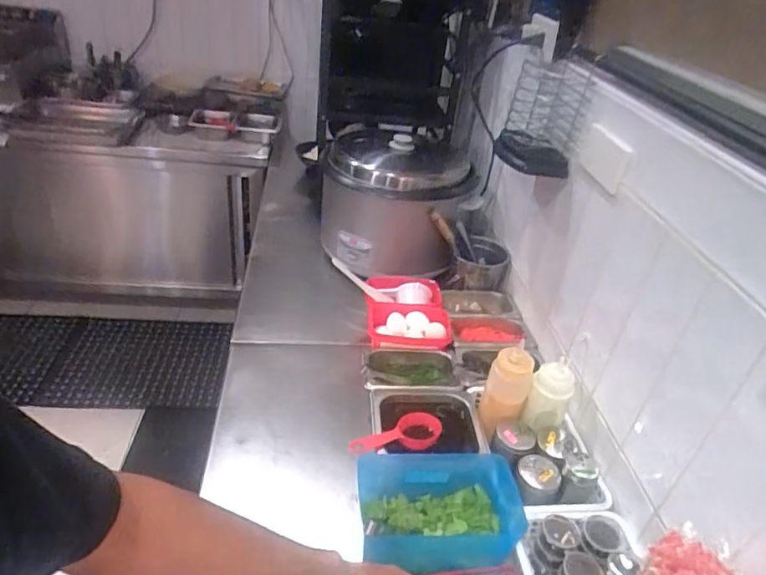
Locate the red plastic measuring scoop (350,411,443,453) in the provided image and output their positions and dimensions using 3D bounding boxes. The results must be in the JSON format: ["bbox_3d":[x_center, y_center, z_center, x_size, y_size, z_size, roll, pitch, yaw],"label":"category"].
[{"bbox_3d":[0.025,0.232,0.827,0.156,0.036,0.052,-14,40,-26],"label":"red plastic measuring scoop"}]

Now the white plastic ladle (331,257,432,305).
[{"bbox_3d":[-0.006,0.000,1.120,0.221,0.059,0.050,16,33,-13],"label":"white plastic ladle"}]

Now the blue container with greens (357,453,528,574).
[{"bbox_3d":[0.082,0.301,0.734,0.220,0.080,0.148,1,35,-6],"label":"blue container with greens"}]

